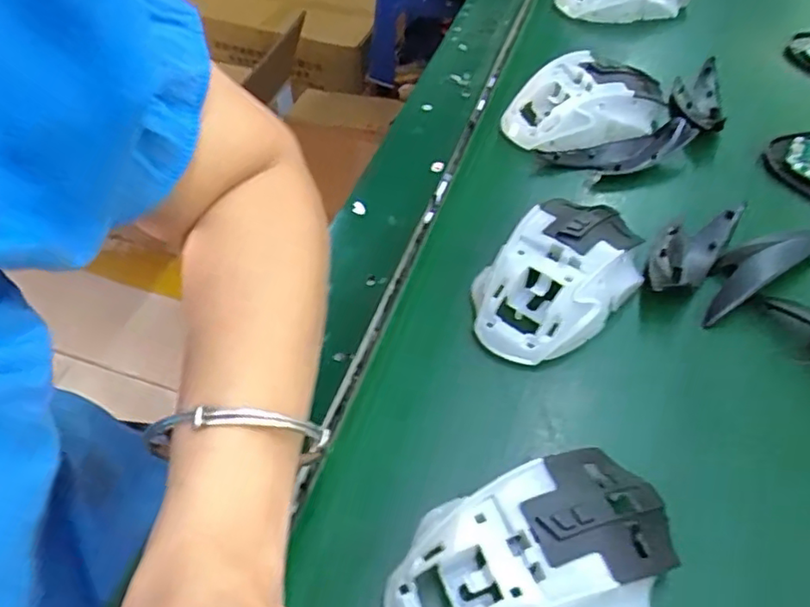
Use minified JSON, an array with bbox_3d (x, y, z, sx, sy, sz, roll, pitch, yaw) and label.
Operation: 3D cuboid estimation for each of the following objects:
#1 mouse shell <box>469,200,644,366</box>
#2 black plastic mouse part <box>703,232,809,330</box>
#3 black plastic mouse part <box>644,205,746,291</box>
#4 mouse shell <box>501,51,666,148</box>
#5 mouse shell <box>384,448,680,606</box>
[{"bbox_3d":[0.081,-0.017,0.332,0.101,0.032,0.063,-34,60,-24],"label":"mouse shell"},{"bbox_3d":[0.190,-0.021,0.346,0.084,0.016,0.027,-25,57,-19],"label":"black plastic mouse part"},{"bbox_3d":[0.160,-0.034,0.353,0.031,0.014,0.091,33,59,22],"label":"black plastic mouse part"},{"bbox_3d":[0.122,-0.138,0.430,0.110,0.035,0.065,-9,53,-8],"label":"mouse shell"},{"bbox_3d":[0.049,0.099,0.243,0.112,0.035,0.061,-16,54,-13],"label":"mouse shell"}]

